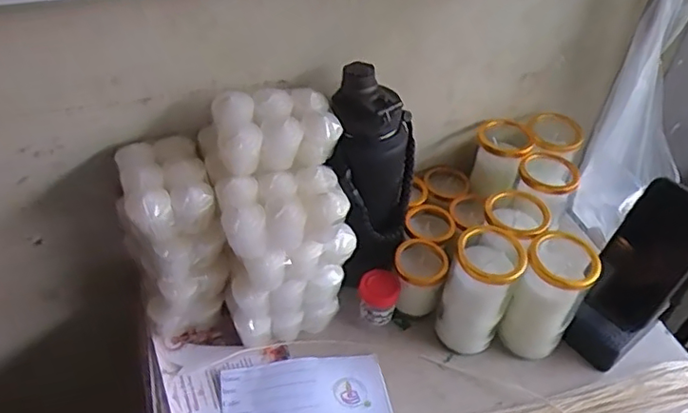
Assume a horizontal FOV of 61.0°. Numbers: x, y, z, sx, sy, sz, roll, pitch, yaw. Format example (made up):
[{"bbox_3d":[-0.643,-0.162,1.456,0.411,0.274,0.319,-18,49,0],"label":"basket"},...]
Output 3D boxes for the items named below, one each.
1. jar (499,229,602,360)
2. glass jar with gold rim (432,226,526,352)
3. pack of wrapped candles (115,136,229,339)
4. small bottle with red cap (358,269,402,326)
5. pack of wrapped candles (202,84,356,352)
[{"bbox_3d":[0.217,0.098,0.630,0.066,0.148,0.060,2,44,-2],"label":"jar"},{"bbox_3d":[0.146,0.090,0.631,0.067,0.137,0.082,23,47,19],"label":"glass jar with gold rim"},{"bbox_3d":[-0.177,0.040,0.611,0.086,0.195,0.112,-18,48,-21],"label":"pack of wrapped candles"},{"bbox_3d":[0.038,0.105,0.653,0.043,0.063,0.035,5,44,1],"label":"small bottle with red cap"},{"bbox_3d":[-0.068,0.018,0.611,0.127,0.240,0.138,-9,45,-13],"label":"pack of wrapped candles"}]

